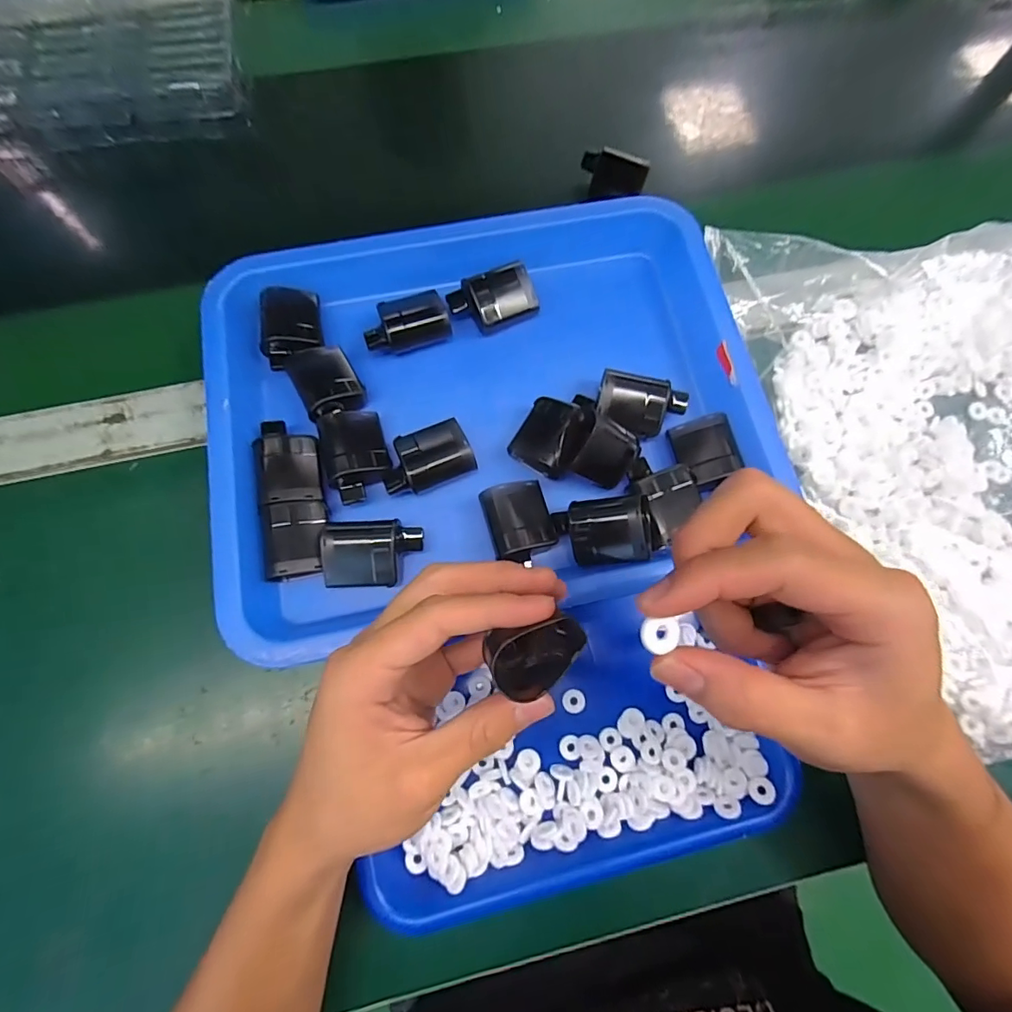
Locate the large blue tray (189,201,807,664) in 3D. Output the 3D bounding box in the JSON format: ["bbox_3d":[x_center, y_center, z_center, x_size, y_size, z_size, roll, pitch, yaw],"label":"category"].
[{"bbox_3d":[-0.014,-0.071,0.326,0.328,0.055,0.279,-11,75,-4],"label":"large blue tray"}]

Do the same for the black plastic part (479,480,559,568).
[{"bbox_3d":[0.008,0.011,0.298,0.039,0.028,0.046,-16,75,-5],"label":"black plastic part"}]

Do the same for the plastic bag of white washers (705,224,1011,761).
[{"bbox_3d":[0.380,-0.054,0.334,0.388,0.057,0.373,-14,75,-4],"label":"plastic bag of white washers"}]

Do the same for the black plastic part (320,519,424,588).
[{"bbox_3d":[-0.075,0.028,0.289,0.054,0.030,0.037,-4,75,-2],"label":"black plastic part"}]

